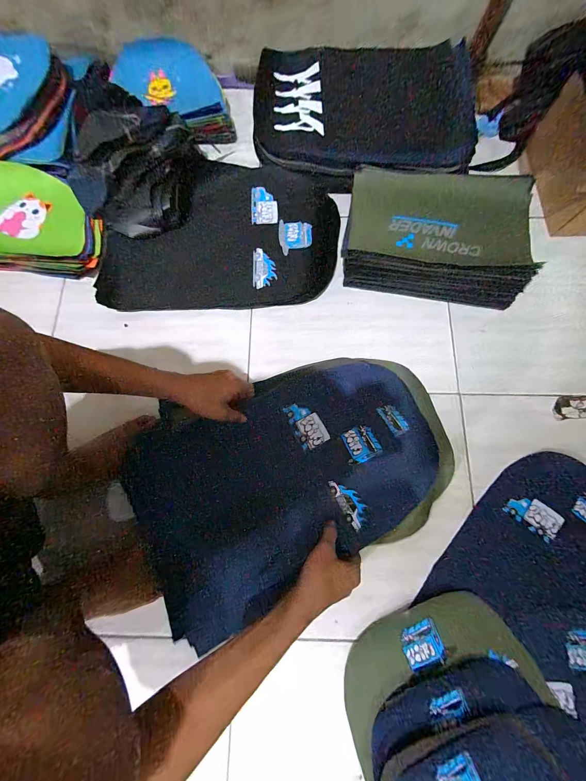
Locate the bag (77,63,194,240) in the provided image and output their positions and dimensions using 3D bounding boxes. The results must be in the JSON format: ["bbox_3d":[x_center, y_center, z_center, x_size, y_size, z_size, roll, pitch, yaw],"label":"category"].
[{"bbox_3d":[-0.311,-0.457,0.594,0.213,0.119,0.254,0,77,0],"label":"bag"}]

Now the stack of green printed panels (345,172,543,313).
[{"bbox_3d":[0.273,-0.300,0.568,0.337,0.110,0.230,10,77,4],"label":"stack of green printed panels"}]

